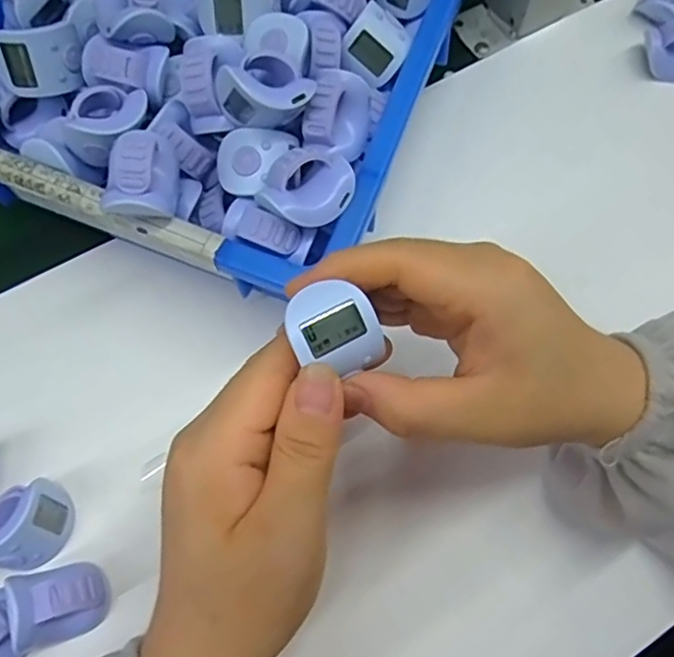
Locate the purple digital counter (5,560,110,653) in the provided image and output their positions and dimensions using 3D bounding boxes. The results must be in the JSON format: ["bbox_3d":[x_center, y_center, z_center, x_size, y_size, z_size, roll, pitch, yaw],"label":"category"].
[{"bbox_3d":[-0.116,0.115,0.256,0.030,0.030,0.028,-12,69,-6],"label":"purple digital counter"}]

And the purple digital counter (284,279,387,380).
[{"bbox_3d":[-0.002,0.001,0.213,0.028,0.015,0.032,-27,95,-11],"label":"purple digital counter"}]

